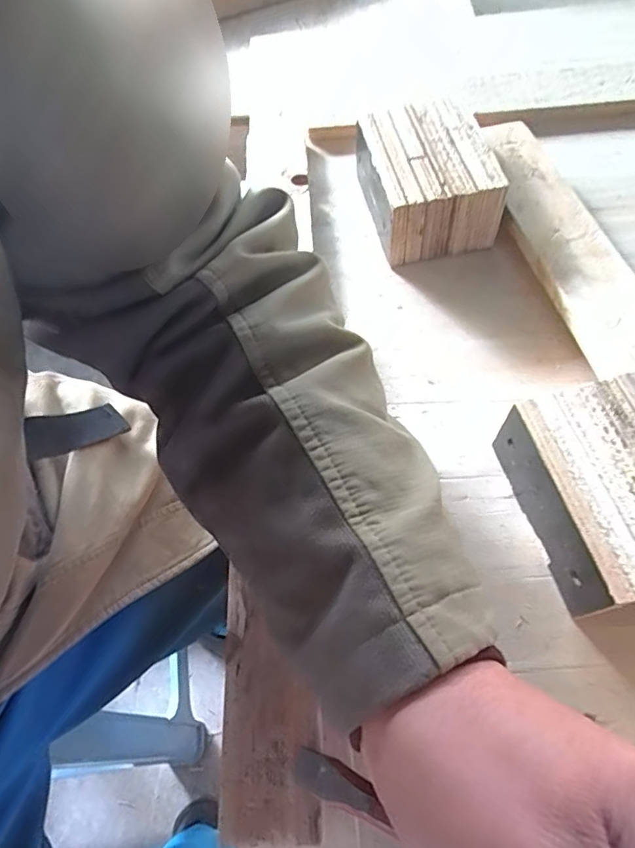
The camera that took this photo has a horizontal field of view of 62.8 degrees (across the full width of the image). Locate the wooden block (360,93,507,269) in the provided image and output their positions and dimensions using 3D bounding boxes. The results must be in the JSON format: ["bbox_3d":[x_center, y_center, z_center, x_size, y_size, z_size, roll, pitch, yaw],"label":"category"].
[{"bbox_3d":[0.089,-0.207,0.442,0.096,0.066,0.122,-14,63,-4],"label":"wooden block"}]

